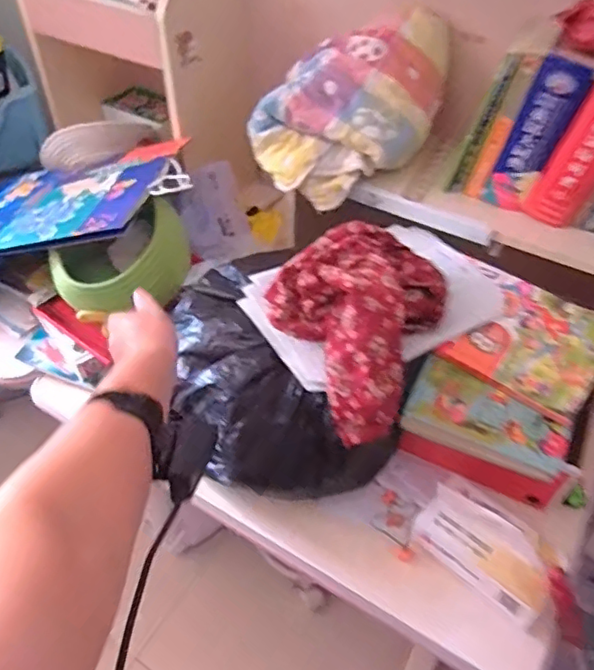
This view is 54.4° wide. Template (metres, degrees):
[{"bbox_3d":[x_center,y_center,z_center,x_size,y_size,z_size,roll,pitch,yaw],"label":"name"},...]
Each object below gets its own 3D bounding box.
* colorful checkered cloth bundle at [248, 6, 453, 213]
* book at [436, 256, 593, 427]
[{"bbox_3d":[0.075,-0.331,0.858,0.278,0.191,0.209,9,44,9],"label":"colorful checkered cloth bundle"},{"bbox_3d":[0.287,0.001,0.725,0.180,0.017,0.177,28,57,22],"label":"book"}]

